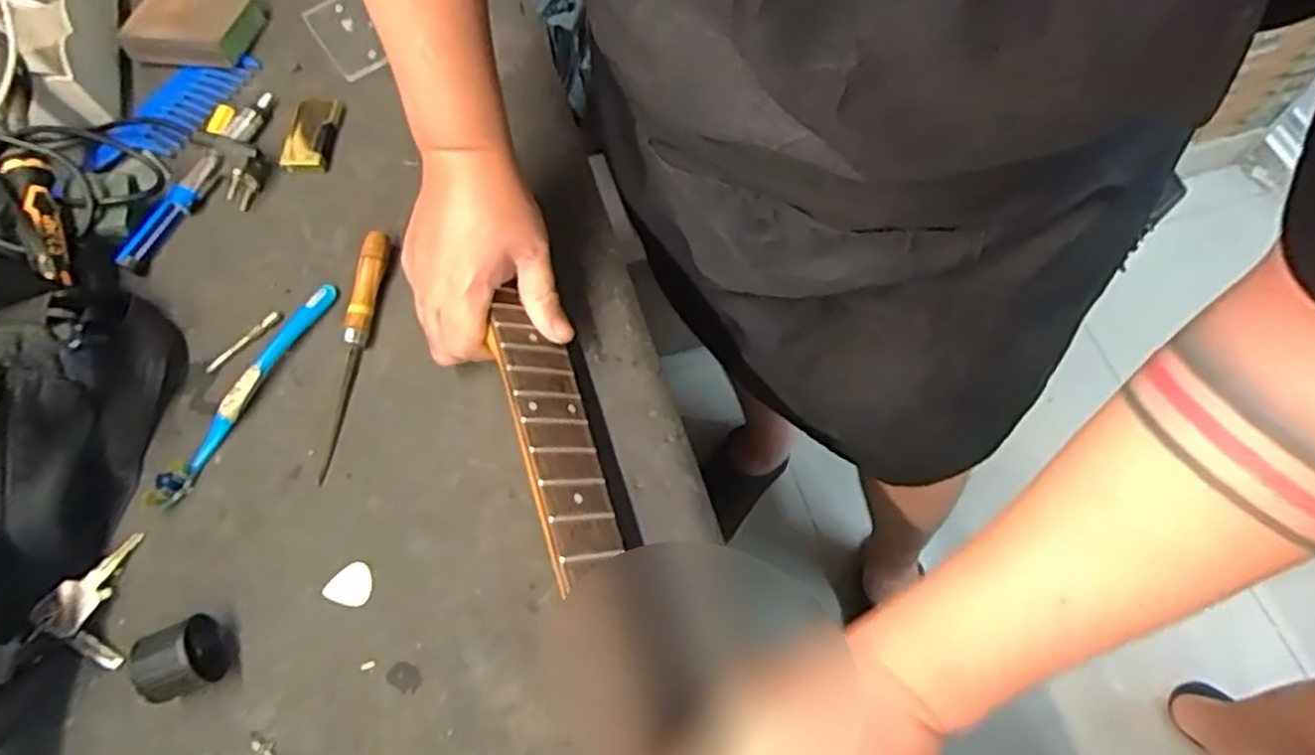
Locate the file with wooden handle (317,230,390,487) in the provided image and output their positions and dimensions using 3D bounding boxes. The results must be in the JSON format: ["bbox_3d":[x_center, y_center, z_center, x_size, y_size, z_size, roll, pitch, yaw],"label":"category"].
[{"bbox_3d":[-0.222,-0.021,0.527,0.016,0.023,0.188,5,66,5],"label":"file with wooden handle"}]

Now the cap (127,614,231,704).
[{"bbox_3d":[-0.283,0.167,0.434,0.038,0.038,0.040,-20,66,-6],"label":"cap"}]

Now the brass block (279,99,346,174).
[{"bbox_3d":[-0.290,-0.206,0.613,0.040,0.014,0.071,4,66,4],"label":"brass block"}]

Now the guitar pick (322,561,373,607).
[{"bbox_3d":[-0.196,0.131,0.467,0.027,0.004,0.026,18,68,10],"label":"guitar pick"}]

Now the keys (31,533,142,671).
[{"bbox_3d":[-0.359,0.140,0.457,0.043,0.021,0.079,-9,66,-2],"label":"keys"}]

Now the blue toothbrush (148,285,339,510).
[{"bbox_3d":[-0.290,0.007,0.519,0.013,0.018,0.184,24,69,13],"label":"blue toothbrush"}]

